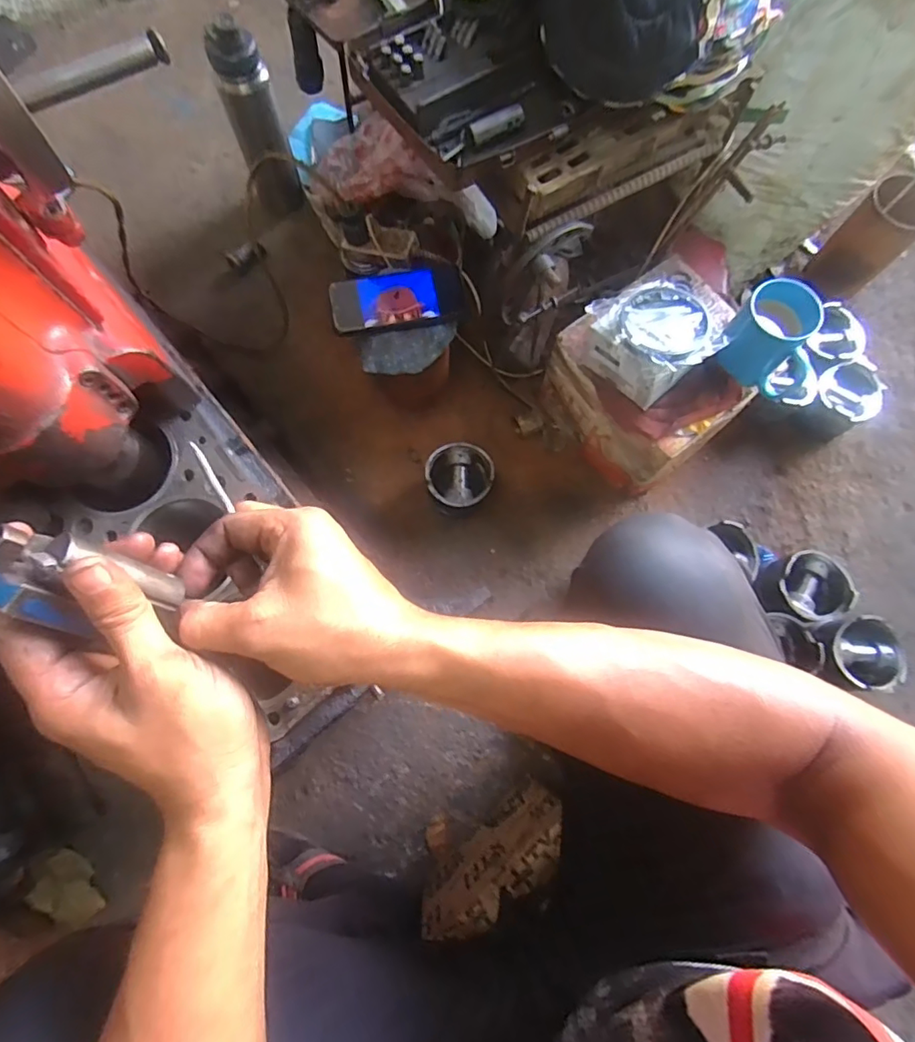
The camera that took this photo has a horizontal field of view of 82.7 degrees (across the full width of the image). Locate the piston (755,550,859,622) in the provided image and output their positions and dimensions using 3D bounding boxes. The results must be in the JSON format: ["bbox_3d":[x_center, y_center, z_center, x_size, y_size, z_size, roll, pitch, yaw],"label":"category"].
[{"bbox_3d":[0.474,0.095,0.729,0.098,0.090,0.090,0,76,-2],"label":"piston"}]

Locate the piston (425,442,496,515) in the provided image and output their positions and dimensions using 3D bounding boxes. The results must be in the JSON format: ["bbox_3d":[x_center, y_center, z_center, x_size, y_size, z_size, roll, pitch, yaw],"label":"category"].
[{"bbox_3d":[0.002,-0.059,0.761,0.092,0.074,0.091,0,75,-1],"label":"piston"}]

